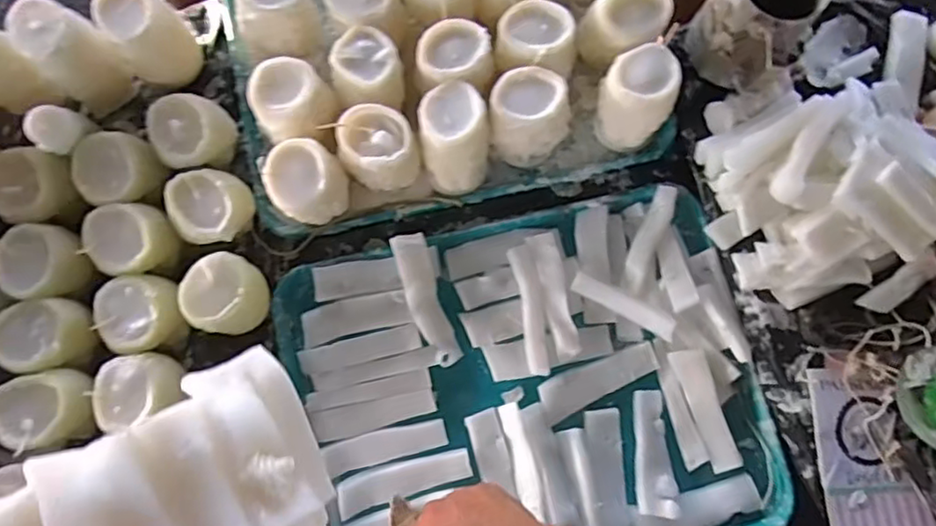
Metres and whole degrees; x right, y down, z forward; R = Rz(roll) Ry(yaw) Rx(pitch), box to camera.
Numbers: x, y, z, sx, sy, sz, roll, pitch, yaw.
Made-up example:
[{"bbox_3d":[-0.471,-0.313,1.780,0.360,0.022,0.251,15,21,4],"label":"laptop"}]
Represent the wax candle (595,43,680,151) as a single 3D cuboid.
[{"bbox_3d":[0.160,-0.158,0.614,0.065,0.094,0.069,0,78,0],"label":"wax candle"}]

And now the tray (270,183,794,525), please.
[{"bbox_3d":[0.052,0.124,0.602,0.435,0.033,0.340,-13,78,-3],"label":"tray"}]

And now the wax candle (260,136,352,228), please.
[{"bbox_3d":[-0.151,-0.074,0.597,0.072,0.073,0.062,-13,78,-3],"label":"wax candle"}]

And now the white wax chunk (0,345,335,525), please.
[{"bbox_3d":[-0.159,0.142,0.346,0.167,0.025,0.129,-27,88,-29],"label":"white wax chunk"}]

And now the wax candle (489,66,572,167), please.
[{"bbox_3d":[0.059,-0.138,0.617,0.078,0.098,0.062,11,78,2],"label":"wax candle"}]

